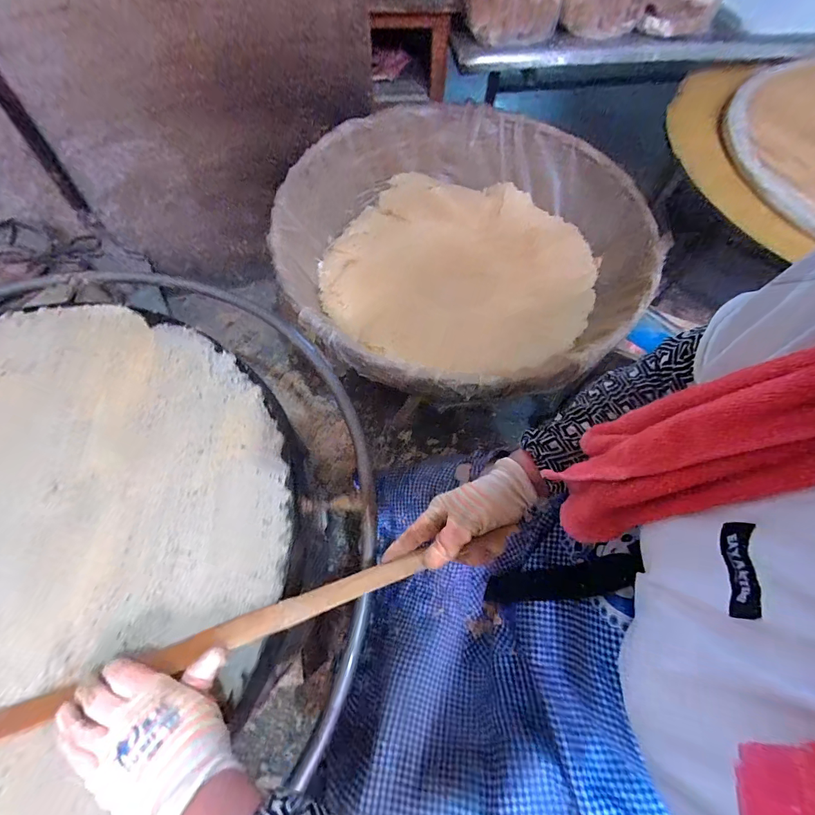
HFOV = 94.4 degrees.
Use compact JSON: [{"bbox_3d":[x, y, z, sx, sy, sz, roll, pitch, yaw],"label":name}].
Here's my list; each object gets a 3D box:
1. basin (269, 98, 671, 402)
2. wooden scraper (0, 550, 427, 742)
[{"bbox_3d":[0.120,-0.372,0.849,0.765,0.189,0.782,0,66,-1],"label":"basin"},{"bbox_3d":[-0.212,0.233,0.357,0.478,0.019,0.024,-18,67,-8],"label":"wooden scraper"}]

